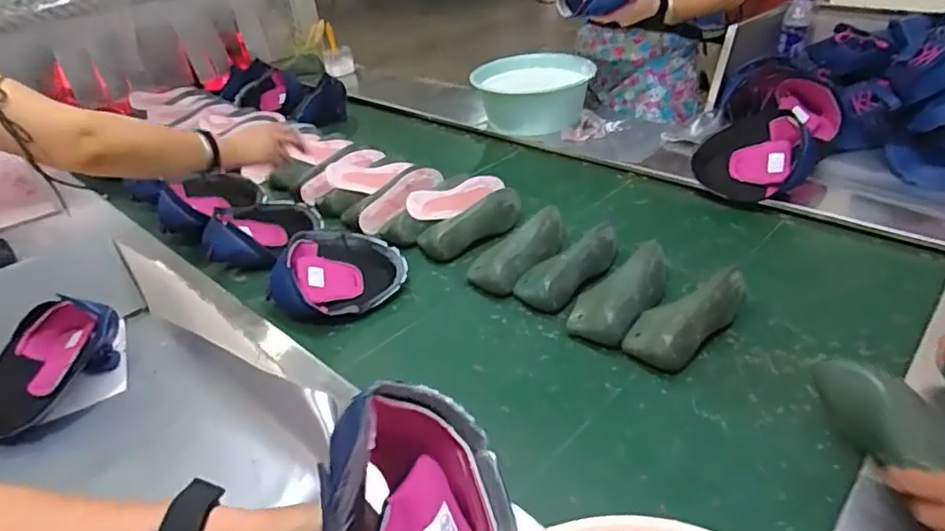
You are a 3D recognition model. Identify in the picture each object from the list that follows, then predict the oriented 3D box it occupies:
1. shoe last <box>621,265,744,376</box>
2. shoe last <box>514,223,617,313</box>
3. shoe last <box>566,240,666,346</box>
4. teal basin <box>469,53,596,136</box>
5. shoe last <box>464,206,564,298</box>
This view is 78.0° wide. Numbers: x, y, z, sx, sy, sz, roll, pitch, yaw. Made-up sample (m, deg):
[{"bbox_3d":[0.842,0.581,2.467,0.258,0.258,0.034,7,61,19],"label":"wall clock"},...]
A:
[{"bbox_3d":[0.304,0.062,0.819,0.209,0.082,0.091,-30,41,-31],"label":"shoe last"},{"bbox_3d":[0.152,-0.004,0.950,0.097,0.066,0.212,22,42,34],"label":"shoe last"},{"bbox_3d":[0.225,0.037,0.878,0.094,0.071,0.202,21,42,33],"label":"shoe last"},{"bbox_3d":[0.161,-0.456,1.542,0.293,0.135,0.284,-4,34,3],"label":"teal basin"},{"bbox_3d":[0.079,-0.030,0.995,0.099,0.066,0.206,26,45,38],"label":"shoe last"}]

